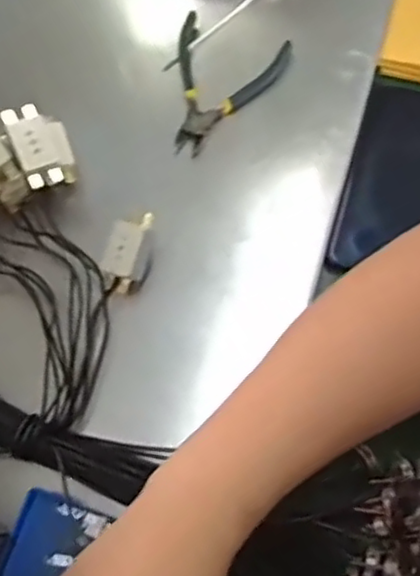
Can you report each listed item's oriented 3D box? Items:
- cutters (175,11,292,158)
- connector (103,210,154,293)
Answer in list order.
[{"bbox_3d":[0.003,-0.159,0.522,0.092,0.014,0.118,20,72,9],"label":"cutters"},{"bbox_3d":[-0.058,-0.025,0.469,0.025,0.036,0.055,10,71,5],"label":"connector"}]

